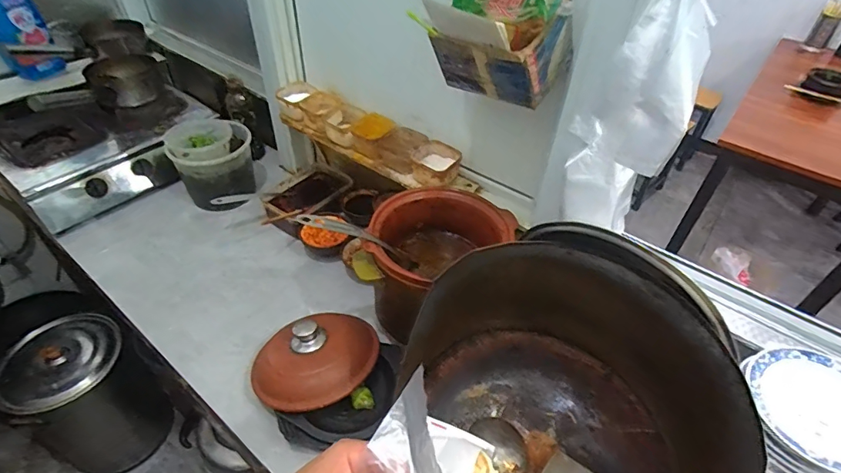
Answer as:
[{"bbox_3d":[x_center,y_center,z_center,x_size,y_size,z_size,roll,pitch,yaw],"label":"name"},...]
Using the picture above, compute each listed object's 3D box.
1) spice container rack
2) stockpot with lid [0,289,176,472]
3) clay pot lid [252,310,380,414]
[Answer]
[{"bbox_3d":[-0.112,-0.198,0.904,0.414,0.088,0.097,30,50,26],"label":"spice container rack"},{"bbox_3d":[-0.895,0.405,1.204,0.320,0.445,0.262,29,49,25],"label":"stockpot with lid"},{"bbox_3d":[-0.171,0.196,0.747,0.197,0.085,0.180,2,43,-1],"label":"clay pot lid"}]

